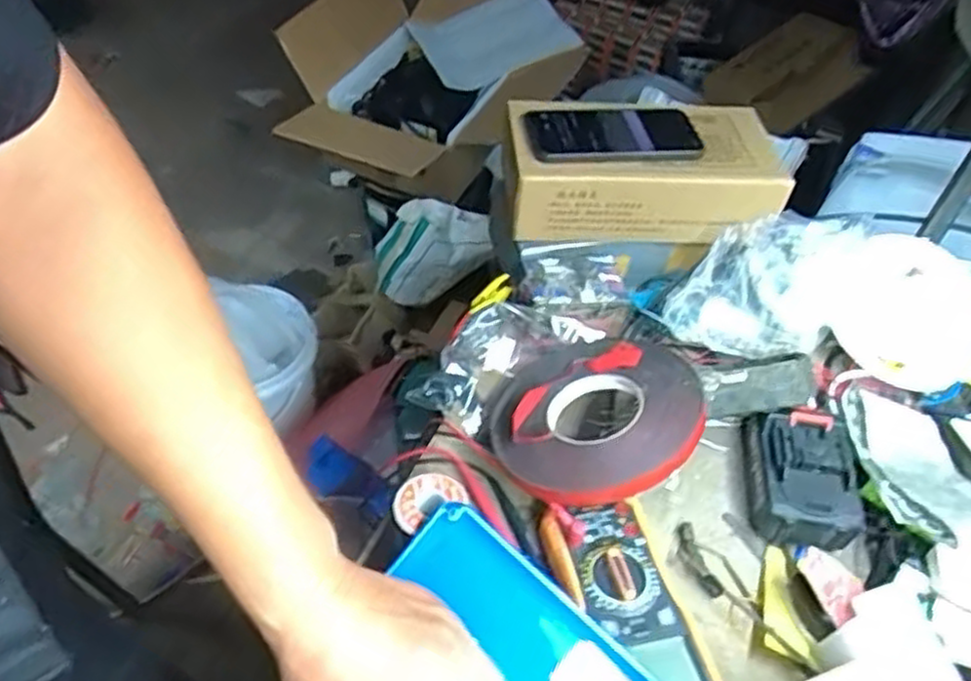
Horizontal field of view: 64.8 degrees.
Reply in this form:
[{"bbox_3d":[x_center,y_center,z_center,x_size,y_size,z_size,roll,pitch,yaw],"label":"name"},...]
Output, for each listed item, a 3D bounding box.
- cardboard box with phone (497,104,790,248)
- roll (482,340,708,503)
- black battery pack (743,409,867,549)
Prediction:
[{"bbox_3d":[0.148,-0.165,0.750,0.258,0.081,0.131,4,46,0],"label":"cardboard box with phone"},{"bbox_3d":[0.084,0.062,0.612,0.156,0.026,0.149,-10,47,11],"label":"roll"},{"bbox_3d":[0.257,0.112,0.626,0.073,0.059,0.106,6,46,1],"label":"black battery pack"}]

